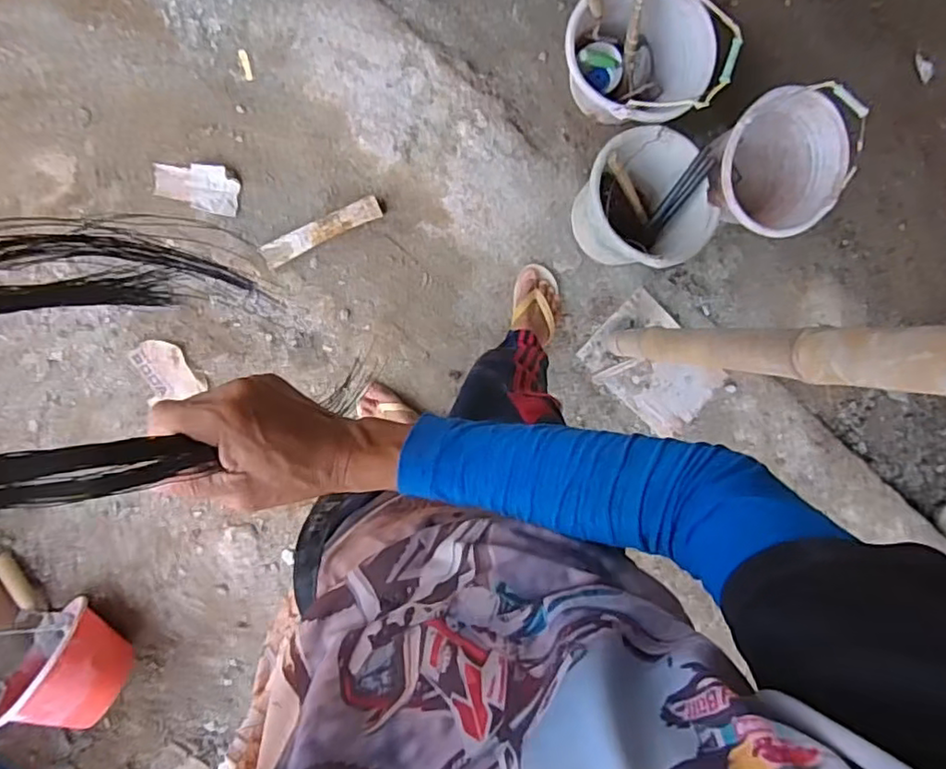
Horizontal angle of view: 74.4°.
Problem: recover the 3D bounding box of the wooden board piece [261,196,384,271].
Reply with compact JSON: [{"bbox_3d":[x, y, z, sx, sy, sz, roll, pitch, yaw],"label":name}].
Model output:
[{"bbox_3d":[-0.306,-0.313,1.266,0.250,0.025,0.051,-28,100,-3],"label":"wooden board piece"}]

